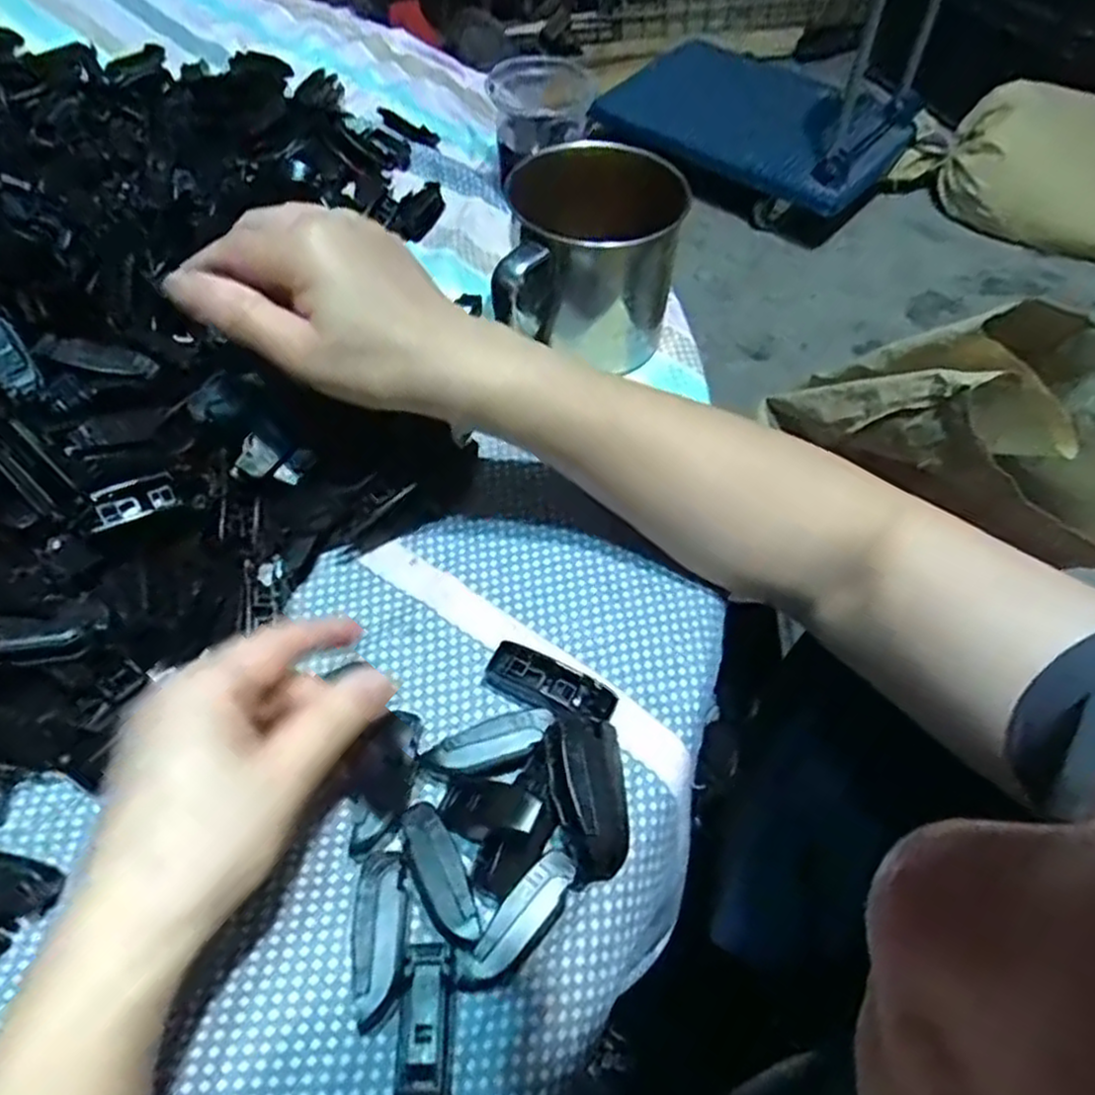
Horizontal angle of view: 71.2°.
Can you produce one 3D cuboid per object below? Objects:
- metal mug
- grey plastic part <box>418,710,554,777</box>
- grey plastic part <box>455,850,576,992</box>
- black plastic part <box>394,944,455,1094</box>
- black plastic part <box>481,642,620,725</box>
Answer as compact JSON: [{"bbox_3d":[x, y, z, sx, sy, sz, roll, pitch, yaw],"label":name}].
[{"bbox_3d":[0.023,-0.150,0.409,0.089,0.086,0.094,7,56,4],"label":"metal mug"},{"bbox_3d":[-0.023,0.080,0.305,0.050,0.017,0.020,-17,58,-12],"label":"grey plastic part"},{"bbox_3d":[-0.010,0.132,0.268,0.017,0.010,0.052,35,62,21],"label":"grey plastic part"},{"bbox_3d":[-0.040,0.162,0.250,0.017,0.012,0.055,1,56,-1],"label":"black plastic part"},{"bbox_3d":[0.001,0.058,0.320,0.055,0.017,0.017,23,59,14],"label":"black plastic part"}]

